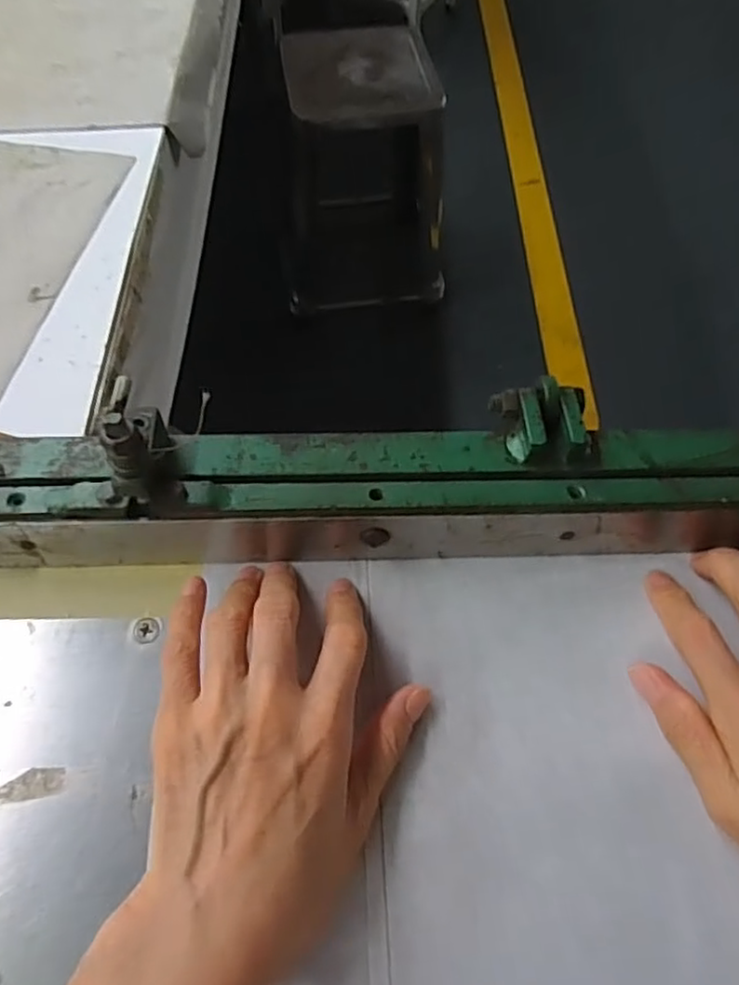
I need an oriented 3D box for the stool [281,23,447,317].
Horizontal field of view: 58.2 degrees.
[{"bbox_3d":[-0.019,-0.668,1.417,0.345,0.460,0.297,-5,61,-4],"label":"stool"}]

